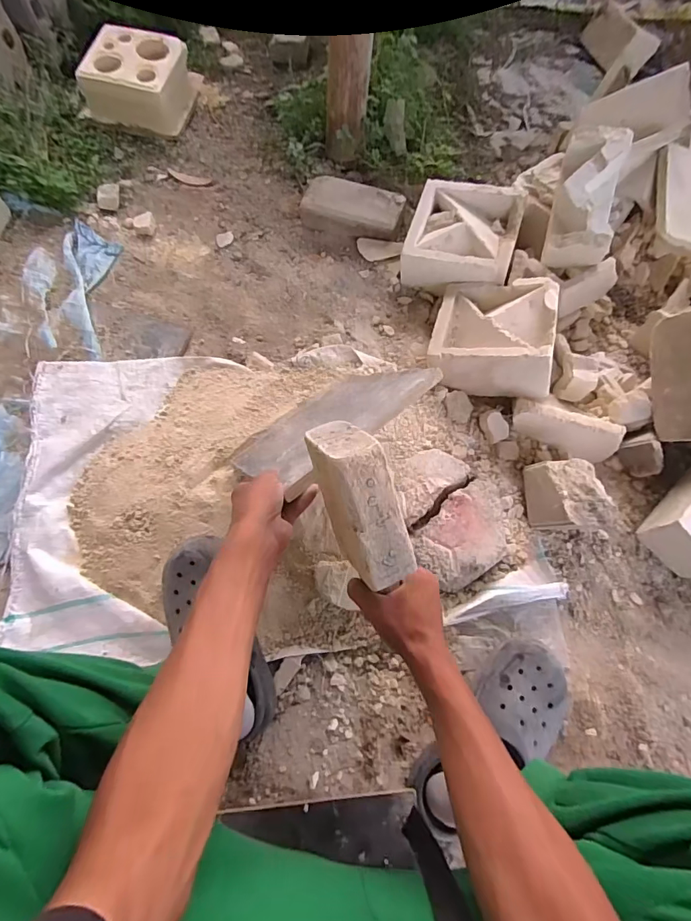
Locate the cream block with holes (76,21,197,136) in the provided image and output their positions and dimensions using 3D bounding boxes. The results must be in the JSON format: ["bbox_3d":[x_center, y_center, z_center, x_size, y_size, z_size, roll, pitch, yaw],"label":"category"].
[{"bbox_3d":[-0.503,-0.925,1.097,0.226,0.107,0.222,11,69,3],"label":"cream block with holes"}]

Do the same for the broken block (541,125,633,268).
[{"bbox_3d":[0.428,-0.454,0.806,0.095,0.111,0.210,9,97,3],"label":"broken block"}]

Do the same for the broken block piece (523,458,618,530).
[{"bbox_3d":[0.346,0.057,0.713,0.088,0.092,0.112,-3,69,-2],"label":"broken block piece"}]

